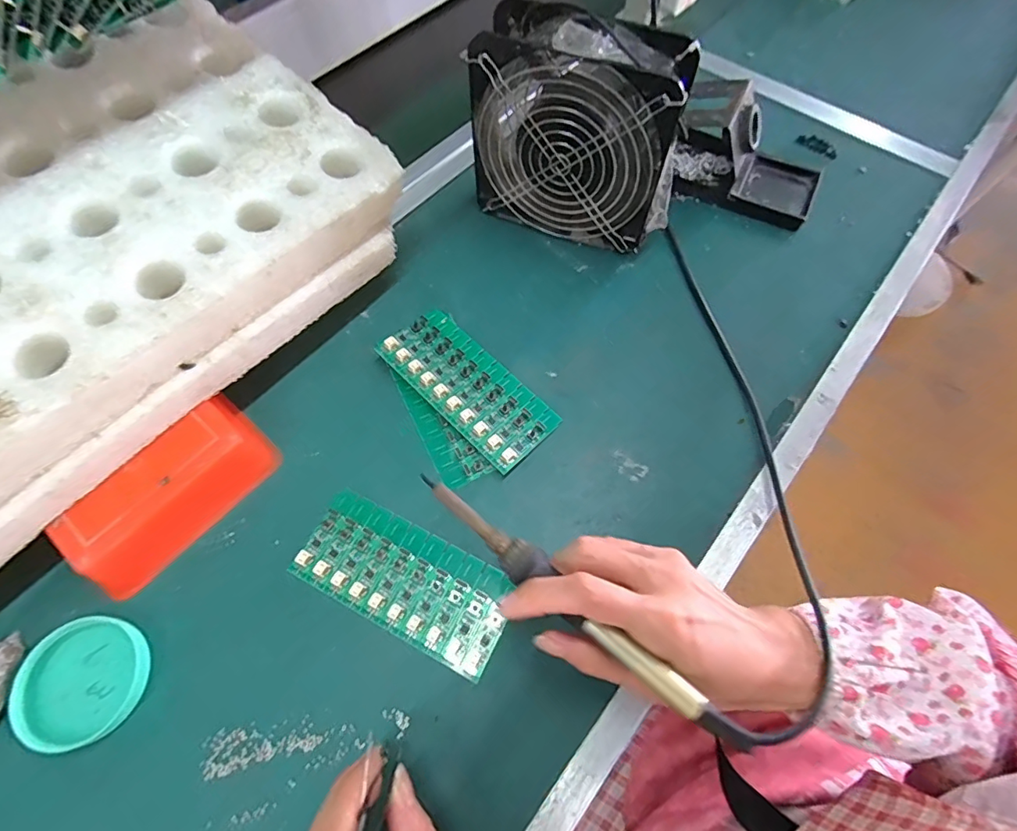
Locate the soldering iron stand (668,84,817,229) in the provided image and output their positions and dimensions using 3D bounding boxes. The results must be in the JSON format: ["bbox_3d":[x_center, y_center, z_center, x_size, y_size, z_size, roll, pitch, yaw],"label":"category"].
[{"bbox_3d":[0.223,-0.241,0.456,0.135,0.076,0.082,26,67,10],"label":"soldering iron stand"}]

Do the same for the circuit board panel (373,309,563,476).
[{"bbox_3d":[-0.030,-0.024,0.375,0.137,0.006,0.062,43,66,15],"label":"circuit board panel"}]

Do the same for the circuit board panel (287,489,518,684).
[{"bbox_3d":[-0.065,0.103,0.322,0.137,0.006,0.063,27,67,12],"label":"circuit board panel"}]

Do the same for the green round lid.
[{"bbox_3d":[-0.247,0.153,0.291,0.063,0.013,0.065,1,65,-1],"label":"green round lid"}]

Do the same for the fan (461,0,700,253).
[{"bbox_3d":[0.054,-0.216,0.393,0.156,0.156,0.056,21,66,8],"label":"fan"}]

